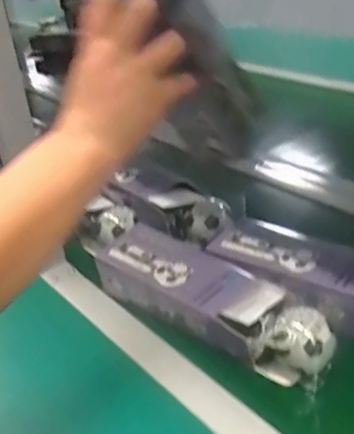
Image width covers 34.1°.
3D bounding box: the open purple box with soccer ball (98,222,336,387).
[{"bbox_3d":[0.037,0.089,0.641,0.093,0.075,0.281,-27,41,-37],"label":"open purple box with soccer ball"}]

